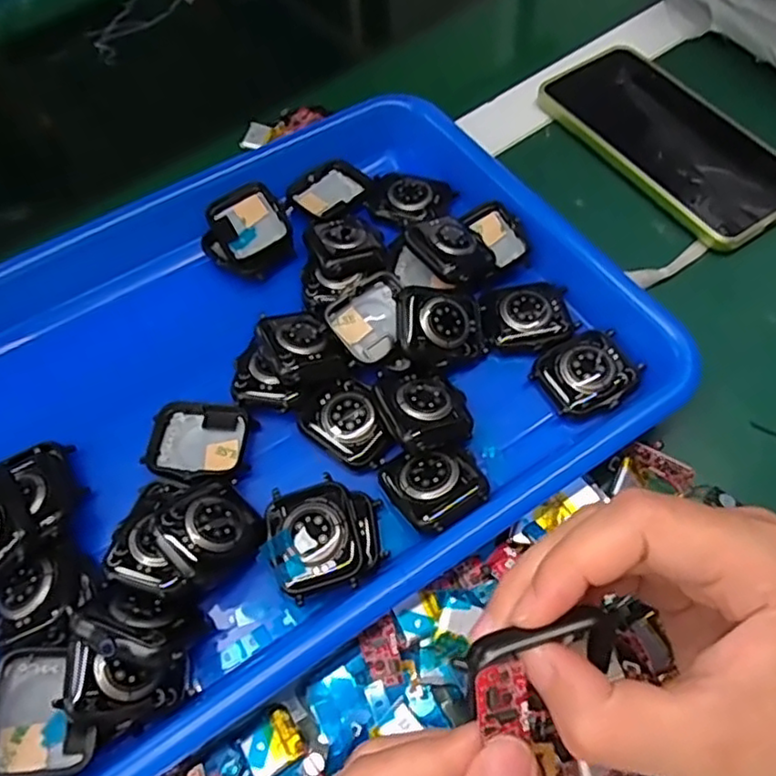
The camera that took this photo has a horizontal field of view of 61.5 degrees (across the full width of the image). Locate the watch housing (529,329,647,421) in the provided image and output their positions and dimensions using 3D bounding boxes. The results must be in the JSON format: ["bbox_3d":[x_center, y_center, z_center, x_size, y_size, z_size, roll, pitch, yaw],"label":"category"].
[{"bbox_3d":[0.093,-0.008,0.302,0.044,0.008,0.039,-31,64,-14],"label":"watch housing"}]

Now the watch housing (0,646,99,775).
[{"bbox_3d":[-0.120,0.111,0.225,0.030,0.017,0.040,-5,60,-1],"label":"watch housing"}]

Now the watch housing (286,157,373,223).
[{"bbox_3d":[-0.033,-0.110,0.368,0.046,0.010,0.038,-37,65,-17],"label":"watch housing"}]

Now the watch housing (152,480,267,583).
[{"bbox_3d":[-0.070,0.056,0.258,0.040,0.009,0.035,-26,74,-44],"label":"watch housing"}]

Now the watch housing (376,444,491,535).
[{"bbox_3d":[0.019,0.039,0.271,0.036,0.015,0.039,-30,64,-14],"label":"watch housing"}]

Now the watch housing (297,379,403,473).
[{"bbox_3d":[-0.016,0.017,0.290,0.032,0.010,0.041,-36,65,-17],"label":"watch housing"}]

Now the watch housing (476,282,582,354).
[{"bbox_3d":[0.069,-0.035,0.317,0.045,0.008,0.036,-13,61,-5],"label":"watch housing"}]

